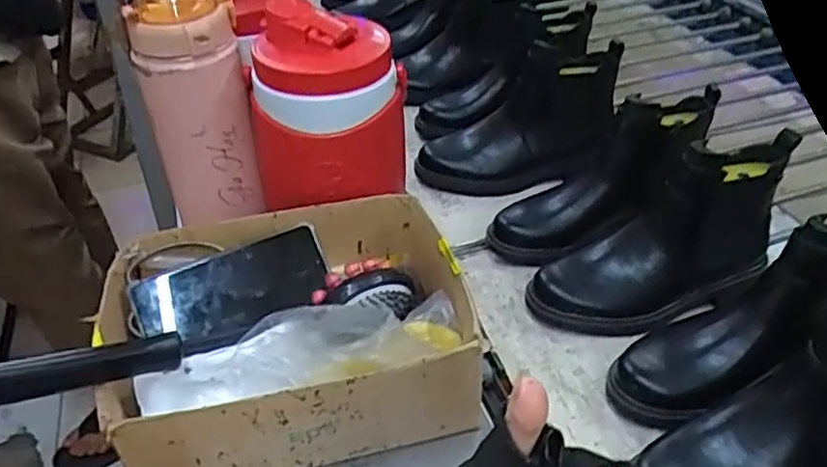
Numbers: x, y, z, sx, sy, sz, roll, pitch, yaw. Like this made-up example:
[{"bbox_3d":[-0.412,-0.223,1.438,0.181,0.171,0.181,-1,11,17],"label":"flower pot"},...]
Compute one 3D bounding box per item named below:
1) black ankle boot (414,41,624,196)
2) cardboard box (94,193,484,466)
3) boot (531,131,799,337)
[{"bbox_3d":[0.128,-0.127,0.841,0.243,0.148,0.090,-7,37,-3],"label":"black ankle boot"},{"bbox_3d":[-0.100,0.077,0.563,0.276,0.112,0.208,-11,39,-8],"label":"cardboard box"},{"bbox_3d":[0.244,0.011,0.657,0.256,0.148,0.095,-12,38,-9],"label":"boot"}]

